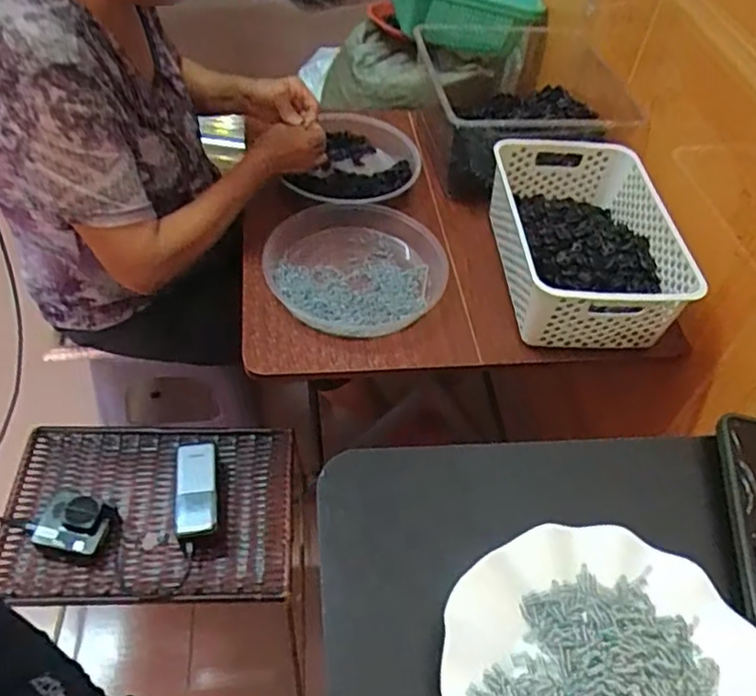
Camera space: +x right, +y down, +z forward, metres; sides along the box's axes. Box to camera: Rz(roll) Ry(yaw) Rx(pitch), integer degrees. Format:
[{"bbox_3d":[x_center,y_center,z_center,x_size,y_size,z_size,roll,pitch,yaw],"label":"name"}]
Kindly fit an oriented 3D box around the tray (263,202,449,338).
[{"bbox_3d":[-0.025,-0.108,0.863,0.222,0.032,0.223,3,50,-3],"label":"tray"}]

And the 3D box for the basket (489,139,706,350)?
[{"bbox_3d":[0.269,-0.149,0.873,0.207,0.092,0.322,2,50,-4],"label":"basket"}]

